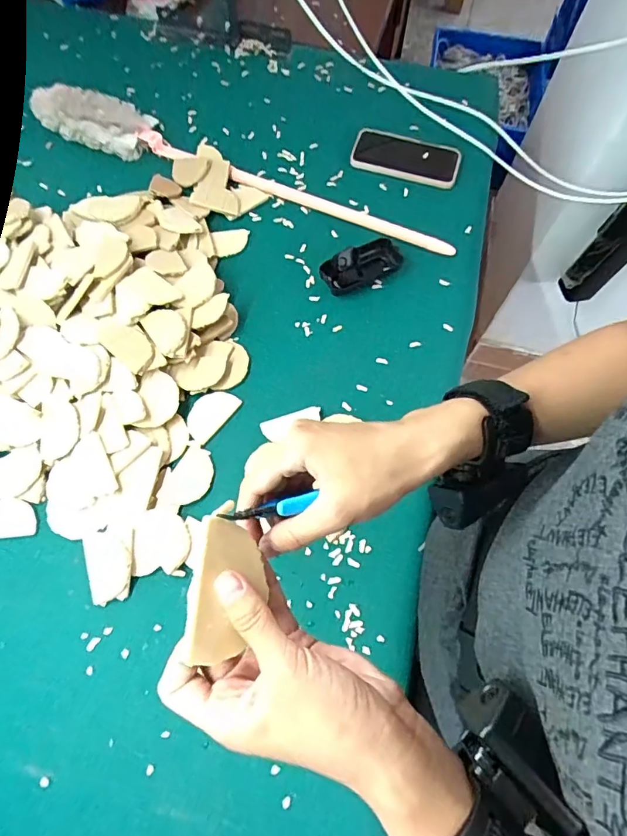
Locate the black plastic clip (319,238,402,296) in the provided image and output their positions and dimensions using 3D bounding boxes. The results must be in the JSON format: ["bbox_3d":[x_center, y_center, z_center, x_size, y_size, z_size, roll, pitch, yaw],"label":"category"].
[{"bbox_3d":[0.067,-0.206,0.629,0.108,0.029,0.047,-21,70,-9],"label":"black plastic clip"}]

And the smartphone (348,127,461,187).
[{"bbox_3d":[0.141,-0.400,0.709,0.161,0.016,0.083,15,69,5],"label":"smartphone"}]

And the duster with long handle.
[{"bbox_3d":[-0.114,-0.378,0.685,0.681,0.040,0.077,20,69,7],"label":"duster with long handle"}]

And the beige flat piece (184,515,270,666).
[{"bbox_3d":[-0.044,0.089,0.242,0.041,0.004,0.066,24,56,-30],"label":"beige flat piece"}]

